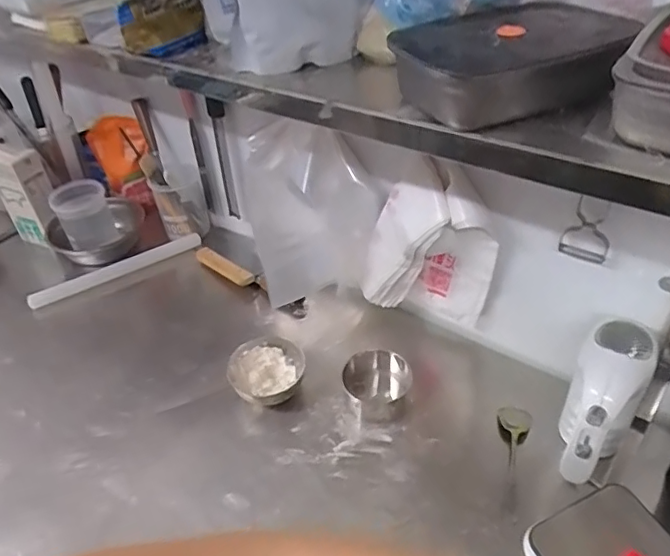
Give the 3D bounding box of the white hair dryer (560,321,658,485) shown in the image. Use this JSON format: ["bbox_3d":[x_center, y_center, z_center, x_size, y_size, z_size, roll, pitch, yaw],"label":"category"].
[{"bbox_3d":[0.321,0.152,0.667,0.077,0.163,0.130,10,41,17],"label":"white hair dryer"}]

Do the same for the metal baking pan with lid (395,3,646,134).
[{"bbox_3d":[0.143,-0.181,0.473,0.175,0.053,0.128,-18,41,-16],"label":"metal baking pan with lid"}]

